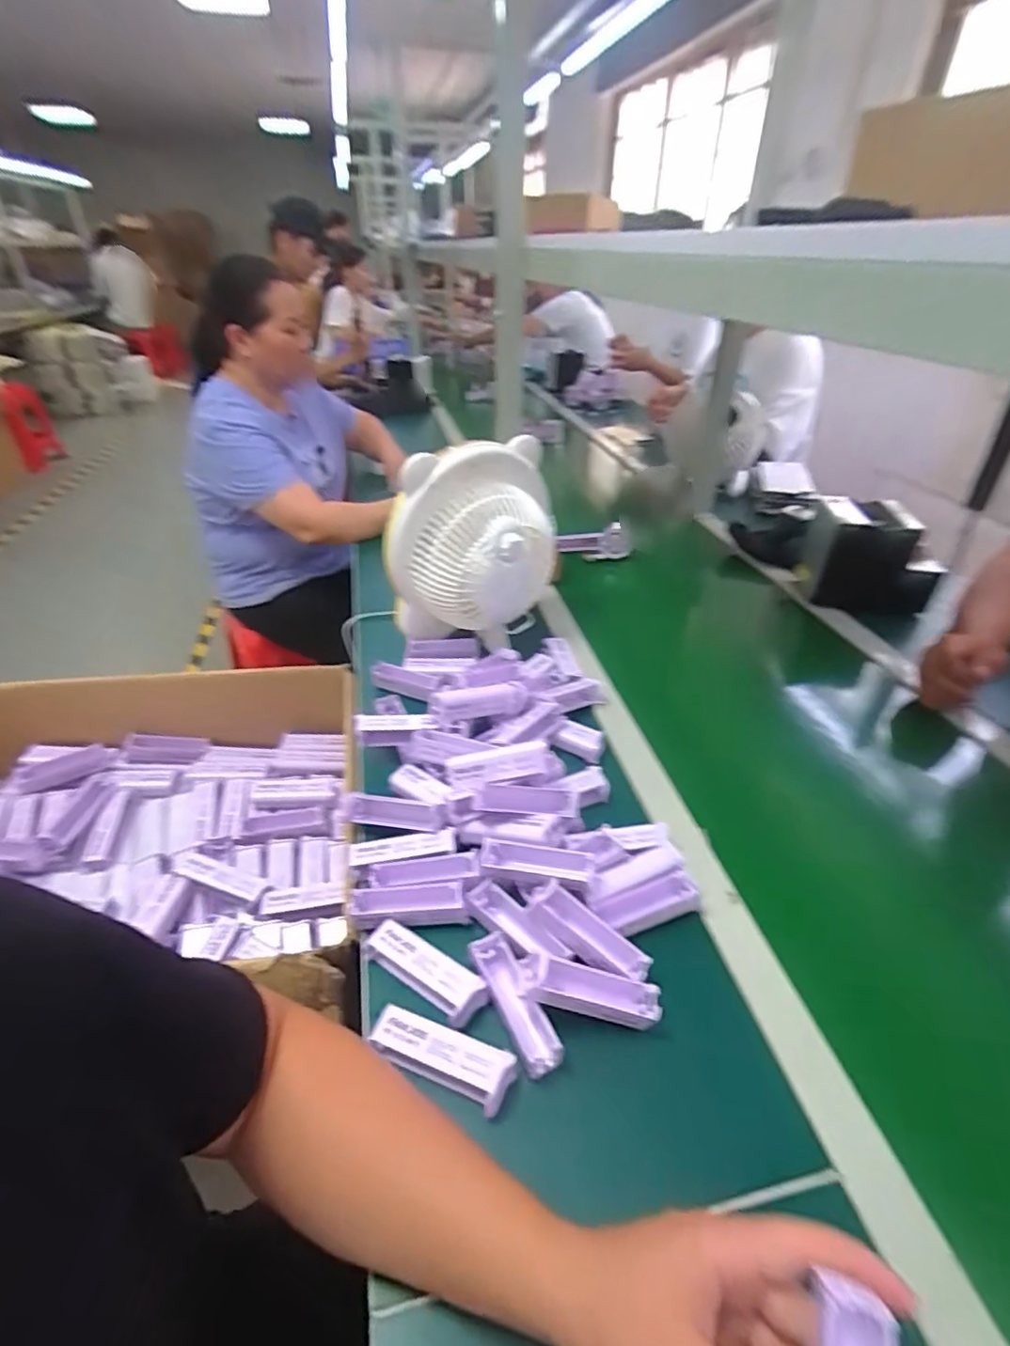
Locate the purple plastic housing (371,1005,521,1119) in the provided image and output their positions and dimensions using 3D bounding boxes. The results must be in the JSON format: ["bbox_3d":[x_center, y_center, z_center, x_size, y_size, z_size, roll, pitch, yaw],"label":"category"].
[{"bbox_3d":[-0.047,0.278,0.432,0.103,0.024,0.035,15,38,19],"label":"purple plastic housing"}]

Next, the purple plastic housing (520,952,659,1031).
[{"bbox_3d":[0.063,0.238,0.448,0.103,0.028,0.032,16,36,-4],"label":"purple plastic housing"}]

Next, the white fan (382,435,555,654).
[{"bbox_3d":[-0.051,-0.171,0.814,0.210,0.249,0.146,-2,36,-4],"label":"white fan"}]

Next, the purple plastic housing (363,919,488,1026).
[{"bbox_3d":[-0.068,0.240,0.483,0.105,0.025,0.033,21,41,26],"label":"purple plastic housing"}]

